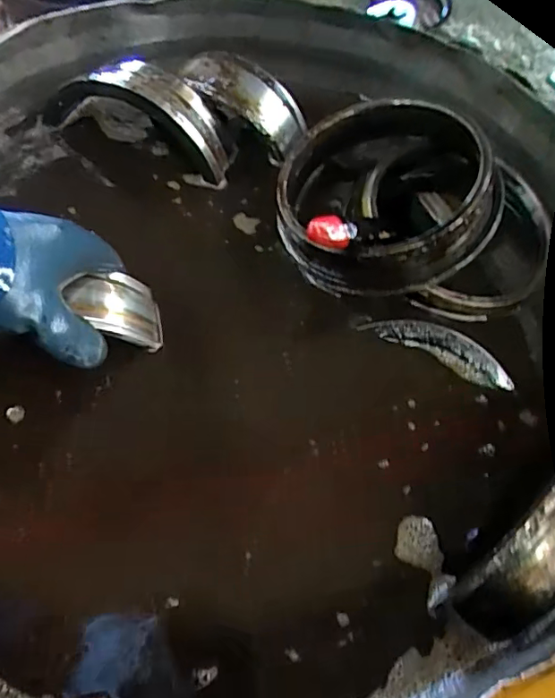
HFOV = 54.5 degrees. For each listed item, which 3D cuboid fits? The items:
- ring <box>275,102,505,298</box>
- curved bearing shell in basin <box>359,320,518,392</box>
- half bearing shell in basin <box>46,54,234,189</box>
[{"bbox_3d":[0.081,-0.127,0.435,0.176,0.057,0.176,-6,71,18],"label":"ring"},{"bbox_3d":[0.121,-0.002,0.404,0.113,0.014,0.027,26,61,10],"label":"curved bearing shell in basin"},{"bbox_3d":[-0.121,-0.210,0.490,0.174,0.076,0.070,20,64,-6],"label":"half bearing shell in basin"}]

